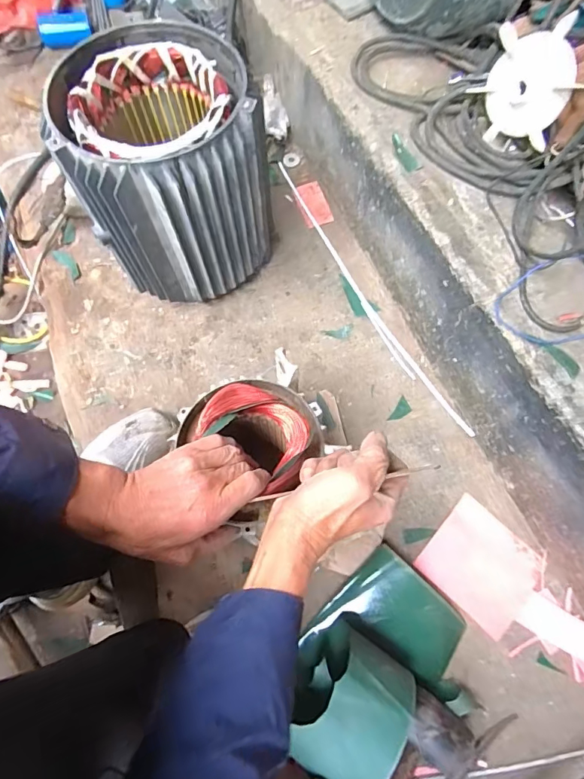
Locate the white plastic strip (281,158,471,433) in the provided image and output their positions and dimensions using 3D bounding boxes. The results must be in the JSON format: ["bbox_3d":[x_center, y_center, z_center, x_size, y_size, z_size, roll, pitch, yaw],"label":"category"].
[{"bbox_3d":[0.106,-0.165,0.700,0.029,0.008,0.557,-26,71,-11],"label":"white plastic strip"}]

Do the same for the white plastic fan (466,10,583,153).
[{"bbox_3d":[0.270,-0.353,0.507,0.023,0.120,0.117,-24,69,-37],"label":"white plastic fan"}]

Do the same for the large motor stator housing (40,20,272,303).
[{"bbox_3d":[-0.163,-0.281,0.604,0.237,0.262,0.233,-11,69,-6],"label":"large motor stator housing"}]

